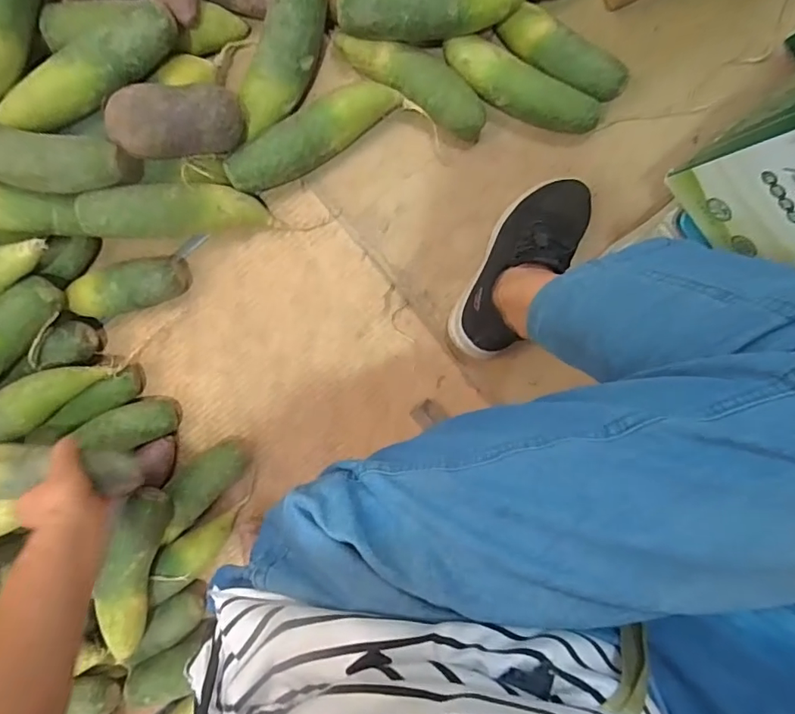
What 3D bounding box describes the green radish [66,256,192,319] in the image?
[{"bbox_3d":[-0.314,-0.080,0.592,0.125,0.058,0.056,-16,97,0],"label":"green radish"}]

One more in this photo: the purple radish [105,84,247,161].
[{"bbox_3d":[-0.226,-0.244,0.527,0.126,0.071,0.064,-8,98,-2],"label":"purple radish"}]

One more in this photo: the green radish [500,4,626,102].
[{"bbox_3d":[0.191,-0.347,0.582,0.159,0.045,0.050,33,95,-5],"label":"green radish"}]

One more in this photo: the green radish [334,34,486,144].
[{"bbox_3d":[0.020,-0.319,0.578,0.187,0.049,0.050,32,95,-5],"label":"green radish"}]

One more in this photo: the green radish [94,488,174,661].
[{"bbox_3d":[-0.302,0.253,0.573,0.045,0.061,0.190,10,97,-4],"label":"green radish"}]

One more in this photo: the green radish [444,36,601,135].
[{"bbox_3d":[0.146,-0.311,0.590,0.194,0.049,0.055,28,95,-5],"label":"green radish"}]

